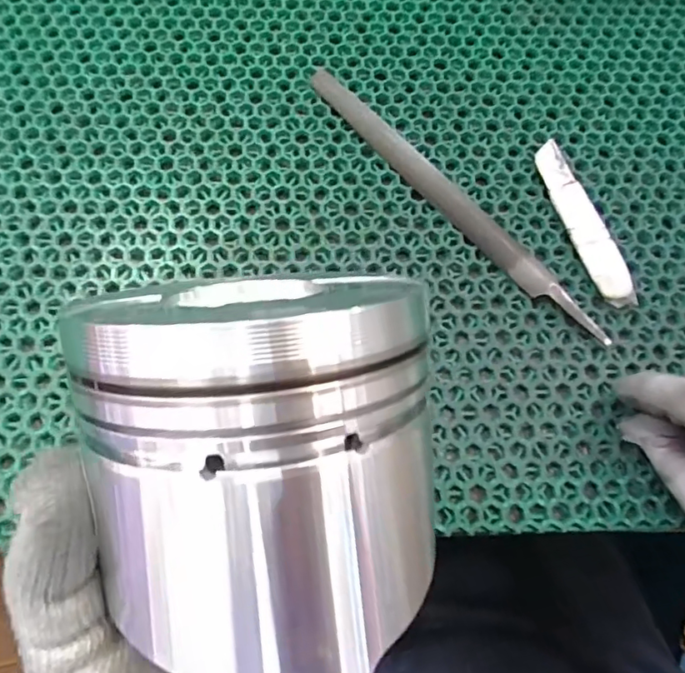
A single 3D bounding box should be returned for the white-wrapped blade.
[{"bbox_3d":[0.145,-0.069,0.326,0.022,0.009,0.112,-14,71,-8],"label":"white-wrapped blade"}]

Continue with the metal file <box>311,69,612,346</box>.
[{"bbox_3d":[0.065,-0.085,0.329,0.020,0.007,0.240,-39,76,-15],"label":"metal file"}]

